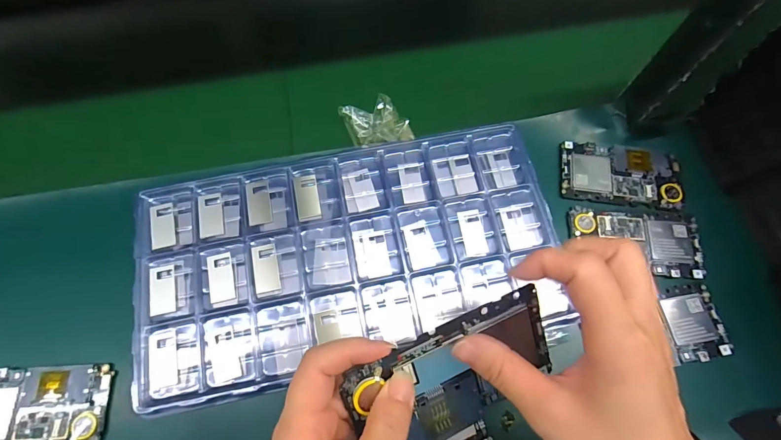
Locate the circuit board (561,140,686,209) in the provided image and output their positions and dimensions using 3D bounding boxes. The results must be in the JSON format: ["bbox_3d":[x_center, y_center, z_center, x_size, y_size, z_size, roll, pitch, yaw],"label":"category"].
[{"bbox_3d":[0.246,-0.051,0.400,0.123,0.013,0.067,7,73,1],"label":"circuit board"}]

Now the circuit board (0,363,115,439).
[{"bbox_3d":[-0.306,0.159,0.319,0.124,0.007,0.063,-2,73,-2],"label":"circuit board"}]

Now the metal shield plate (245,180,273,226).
[{"bbox_3d":[-0.128,-0.017,0.368,0.021,0.006,0.046,-11,73,-5],"label":"metal shield plate"}]

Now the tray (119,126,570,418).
[{"bbox_3d":[-0.038,0.028,0.354,0.376,0.018,0.200,-11,73,-5],"label":"tray"}]

